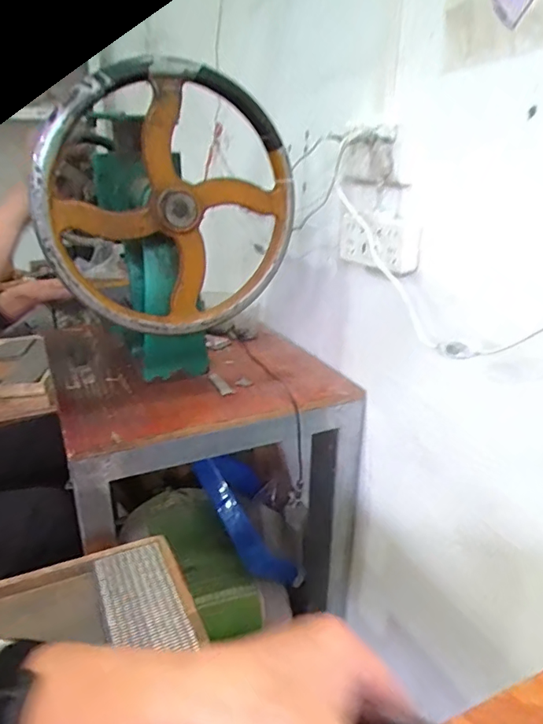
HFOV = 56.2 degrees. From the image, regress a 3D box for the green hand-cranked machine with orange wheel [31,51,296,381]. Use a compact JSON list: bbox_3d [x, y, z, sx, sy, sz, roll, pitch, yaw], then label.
[{"bbox_3d":[-0.186,-0.222,0.872,0.367,0.474,0.298,-9,23,-23],"label":"green hand-cranked machine with orange wheel"}]

